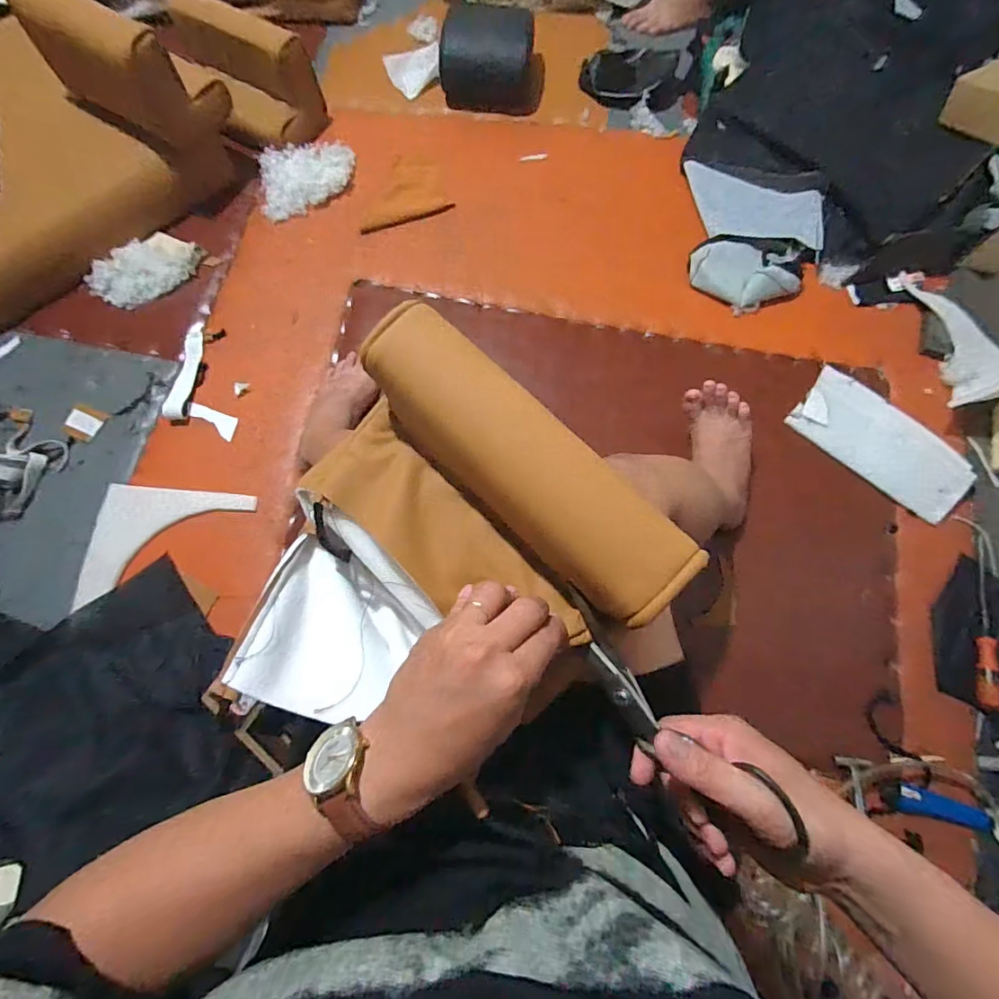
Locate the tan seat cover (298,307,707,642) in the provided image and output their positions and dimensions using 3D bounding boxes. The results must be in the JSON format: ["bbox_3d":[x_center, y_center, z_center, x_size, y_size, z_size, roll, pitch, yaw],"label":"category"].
[{"bbox_3d":[-0.017,-0.008,0.365,0.287,0.085,0.156,40,80,10],"label":"tan seat cover"}]

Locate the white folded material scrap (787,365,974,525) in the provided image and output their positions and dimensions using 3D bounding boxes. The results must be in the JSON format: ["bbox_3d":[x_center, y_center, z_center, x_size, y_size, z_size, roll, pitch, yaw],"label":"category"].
[{"bbox_3d":[0.635,-0.097,0.835,0.280,0.037,0.136,41,80,11],"label":"white folded material scrap"}]

